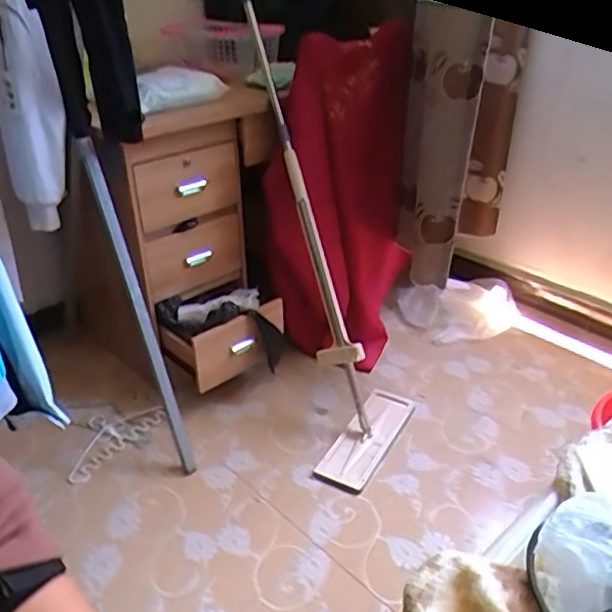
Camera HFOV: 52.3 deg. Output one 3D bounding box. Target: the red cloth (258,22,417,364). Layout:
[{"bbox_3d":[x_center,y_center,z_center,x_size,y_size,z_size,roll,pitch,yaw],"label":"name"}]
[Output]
[{"bbox_3d":[0.090,-0.270,1.645,0.282,0.816,0.543,10,33,19],"label":"red cloth"}]

